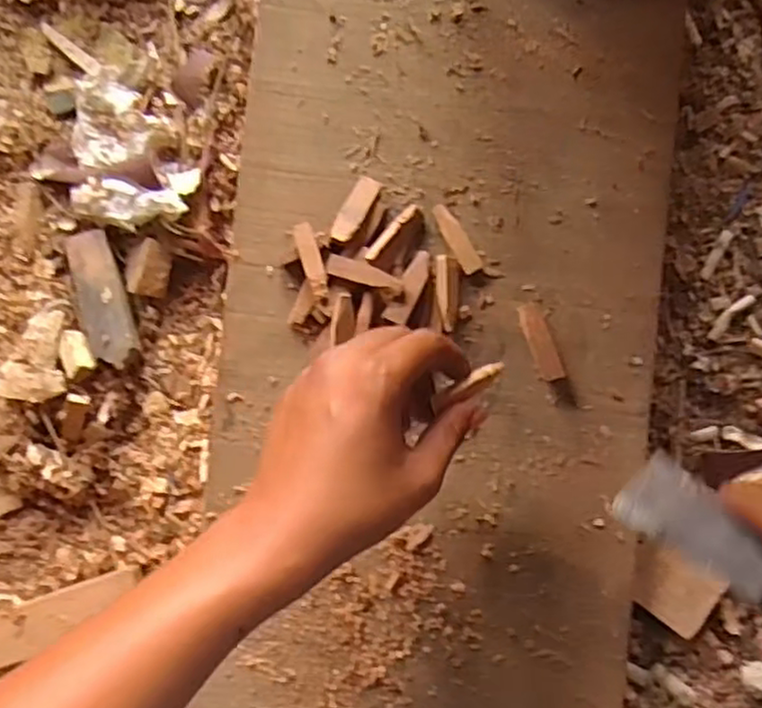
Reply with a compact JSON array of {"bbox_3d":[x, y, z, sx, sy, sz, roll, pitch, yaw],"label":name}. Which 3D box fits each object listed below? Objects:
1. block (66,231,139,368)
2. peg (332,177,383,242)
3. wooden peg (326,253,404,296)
[{"bbox_3d":[-0.181,-0.036,0.462,0.028,0.023,0.088,-19,89,-2],"label":"block"},{"bbox_3d":[-0.015,-0.089,0.437,0.016,0.009,0.048,29,70,-1],"label":"peg"},{"bbox_3d":[-0.009,-0.048,0.426,0.048,0.006,0.013,18,88,-1],"label":"wooden peg"}]

